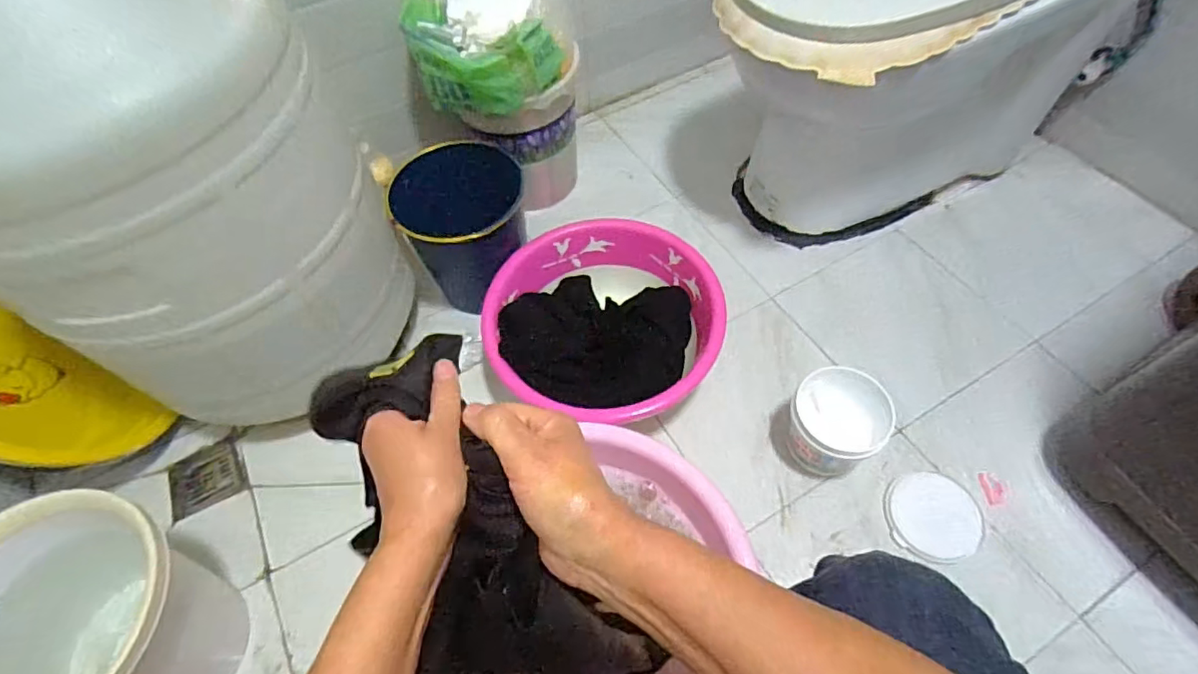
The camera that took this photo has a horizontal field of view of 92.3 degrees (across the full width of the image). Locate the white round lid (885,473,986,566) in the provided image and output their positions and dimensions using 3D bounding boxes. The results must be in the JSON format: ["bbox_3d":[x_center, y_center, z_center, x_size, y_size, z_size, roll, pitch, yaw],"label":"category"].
[{"bbox_3d":[0.471,0.250,0.809,0.128,0.012,0.121,-1,57,2],"label":"white round lid"}]

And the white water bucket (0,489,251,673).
[{"bbox_3d":[-0.558,0.335,0.650,0.237,0.251,0.235,-1,57,2],"label":"white water bucket"}]

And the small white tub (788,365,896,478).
[{"bbox_3d":[0.334,0.123,0.816,0.127,0.108,0.128,-1,57,2],"label":"small white tub"}]

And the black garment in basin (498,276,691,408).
[{"bbox_3d":[-0.008,-0.004,0.912,0.292,0.048,0.245,16,60,13],"label":"black garment in basin"}]

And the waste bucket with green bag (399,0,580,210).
[{"bbox_3d":[-0.183,-0.426,1.033,0.232,0.359,0.252,-1,57,2],"label":"waste bucket with green bag"}]

